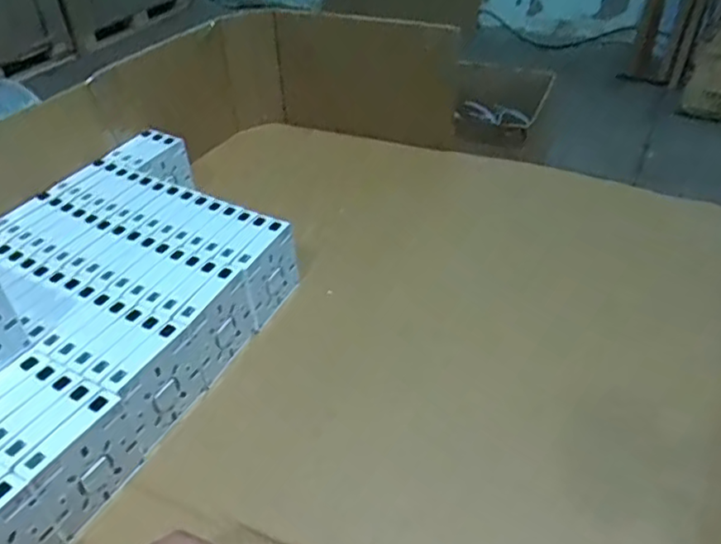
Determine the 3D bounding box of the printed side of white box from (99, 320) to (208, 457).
[{"bbox_3d":[-0.179,0.102,0.555,0.022,0.084,0.084,17,43,22],"label":"printed side of white box"}]

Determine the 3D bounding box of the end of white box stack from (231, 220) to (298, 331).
[{"bbox_3d":[-0.099,0.003,0.667,0.025,0.087,0.077,16,43,21],"label":"end of white box stack"}]

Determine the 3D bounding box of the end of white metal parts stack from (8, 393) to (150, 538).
[{"bbox_3d":[-0.215,0.150,0.493,0.022,0.082,0.086,19,44,24],"label":"end of white metal parts stack"}]

